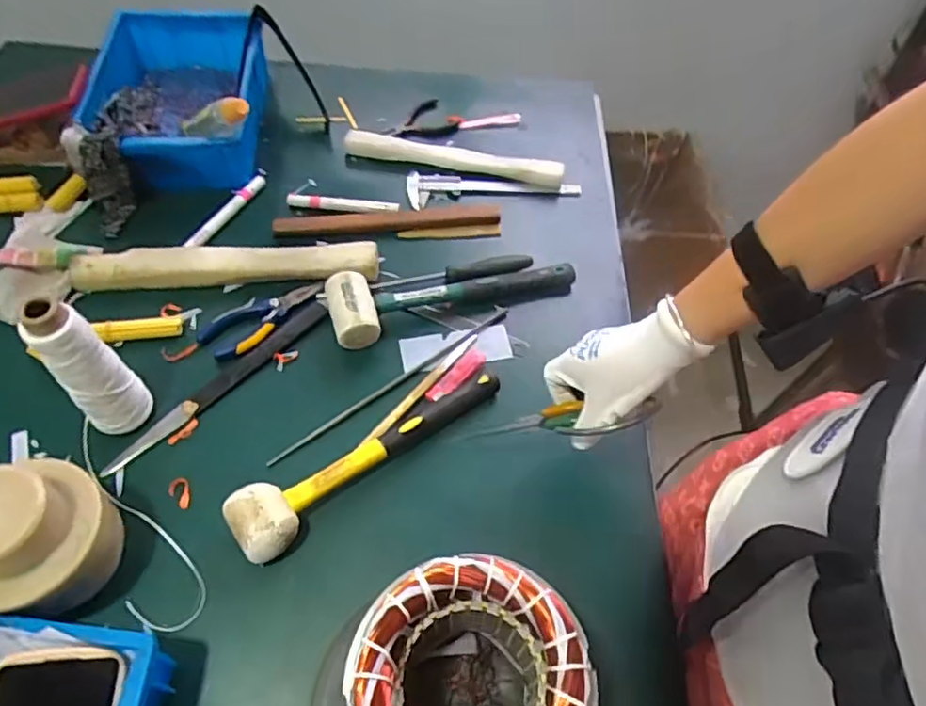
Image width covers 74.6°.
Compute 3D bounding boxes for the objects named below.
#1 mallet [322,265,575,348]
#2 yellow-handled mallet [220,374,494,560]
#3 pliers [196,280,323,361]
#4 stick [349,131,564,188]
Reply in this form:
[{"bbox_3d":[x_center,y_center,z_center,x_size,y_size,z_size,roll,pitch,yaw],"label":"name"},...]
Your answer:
[{"bbox_3d":[-0.010,-0.078,0.684,0.284,0.044,0.080,-17,59,-15],"label":"mallet"},{"bbox_3d":[-0.078,0.096,0.566,0.278,0.045,0.059,-28,62,-21],"label":"yellow-handled mallet"},{"bbox_3d":[-0.221,-0.045,0.668,0.057,0.016,0.134,38,61,20],"label":"pliers"},{"bbox_3d":[-0.013,-0.261,0.820,0.293,0.032,0.029,9,56,2],"label":"stick"}]

